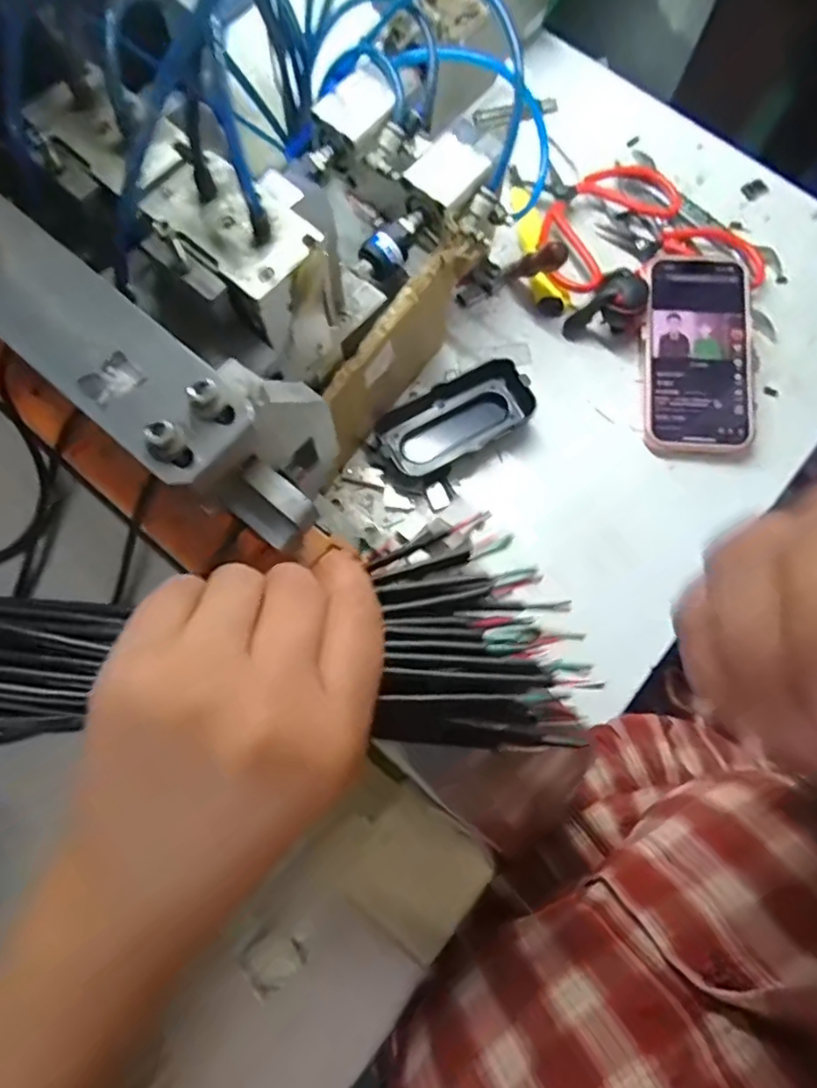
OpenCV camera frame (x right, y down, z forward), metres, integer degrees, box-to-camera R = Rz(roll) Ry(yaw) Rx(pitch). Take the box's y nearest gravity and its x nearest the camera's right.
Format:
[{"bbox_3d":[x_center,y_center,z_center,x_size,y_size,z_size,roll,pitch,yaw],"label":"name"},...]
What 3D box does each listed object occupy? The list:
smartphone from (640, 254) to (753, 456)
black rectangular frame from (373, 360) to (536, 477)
[{"bbox_3d":[0.212,-0.144,0.440,0.076,0.013,0.164,3,80,3],"label":"smartphone"},{"bbox_3d":[0.032,-0.089,0.423,0.108,0.025,0.049,-23,76,-8],"label":"black rectangular frame"}]

